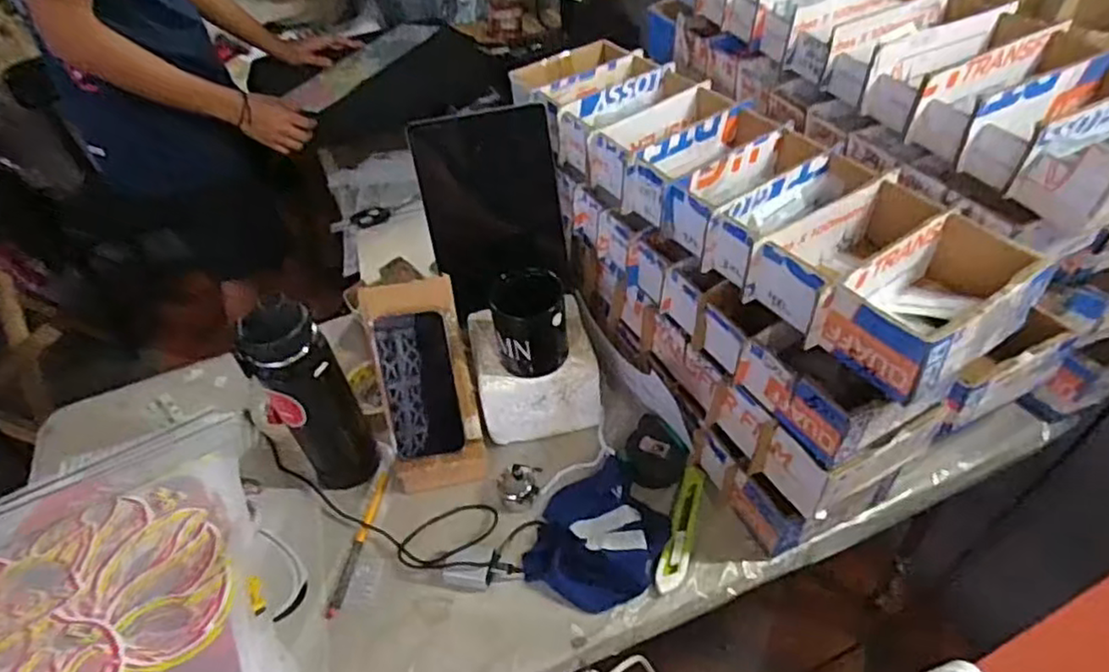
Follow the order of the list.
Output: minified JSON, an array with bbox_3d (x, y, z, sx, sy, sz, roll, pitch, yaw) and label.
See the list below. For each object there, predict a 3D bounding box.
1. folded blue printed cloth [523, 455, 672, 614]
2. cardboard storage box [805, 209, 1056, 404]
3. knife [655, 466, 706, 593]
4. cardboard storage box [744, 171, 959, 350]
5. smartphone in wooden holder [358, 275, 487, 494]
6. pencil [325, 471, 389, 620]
[{"bbox_3d":[0.052,0.203,0.723,0.137,0.054,0.164,17,49,21],"label":"folded blue printed cloth"},{"bbox_3d":[0.321,-0.030,0.565,0.184,0.071,0.100,-28,49,-22],"label":"cardboard storage box"},{"bbox_3d":[0.141,0.205,0.732,0.030,0.014,0.158,11,47,16],"label":"knife"},{"bbox_3d":[0.274,-0.078,0.618,0.197,0.070,0.091,-27,49,-21],"label":"cardboard storage box"},{"bbox_3d":[-0.146,0.056,0.760,0.103,0.235,0.029,-10,13,-5],"label":"smartphone in wooden holder"},{"bbox_3d":[-0.218,0.228,0.753,0.014,0.011,0.171,5,45,10],"label":"pencil"}]

